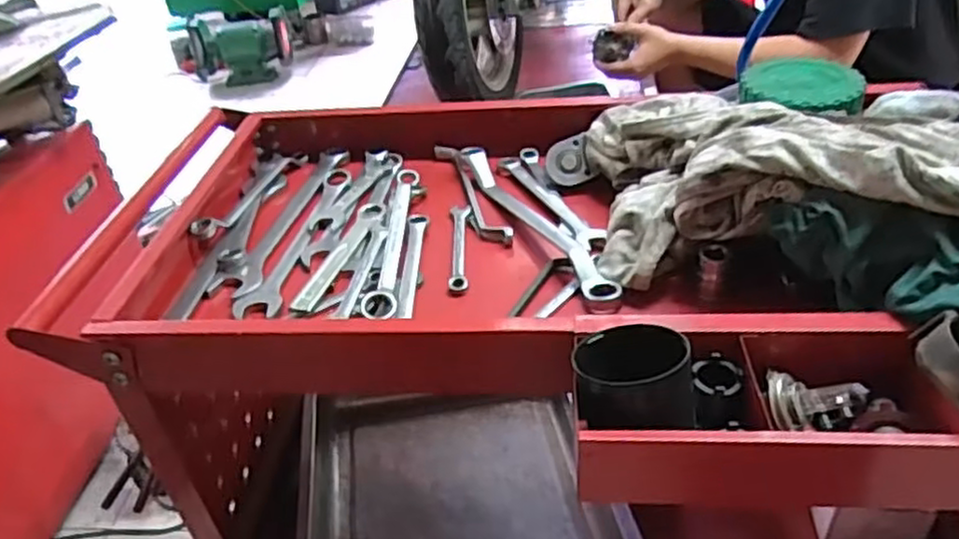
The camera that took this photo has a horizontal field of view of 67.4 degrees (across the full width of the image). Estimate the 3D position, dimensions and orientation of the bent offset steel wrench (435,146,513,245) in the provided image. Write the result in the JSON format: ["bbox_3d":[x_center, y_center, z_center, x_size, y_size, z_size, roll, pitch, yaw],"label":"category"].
[{"bbox_3d":[-0.009,-0.074,0.676,0.022,0.018,0.173,-15,37,-12],"label":"bent offset steel wrench"}]

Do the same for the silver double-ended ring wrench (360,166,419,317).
[{"bbox_3d":[-0.073,-0.028,0.613,0.022,0.019,0.212,-3,37,4],"label":"silver double-ended ring wrench"}]

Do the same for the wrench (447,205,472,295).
[{"bbox_3d":[-0.017,-0.018,0.611,0.017,0.009,0.115,-4,36,3],"label":"wrench"}]

